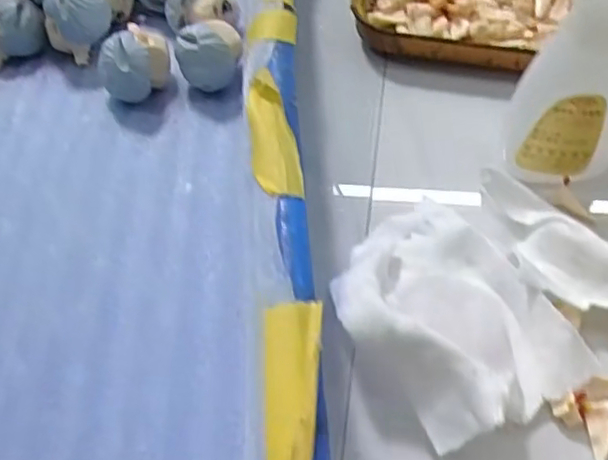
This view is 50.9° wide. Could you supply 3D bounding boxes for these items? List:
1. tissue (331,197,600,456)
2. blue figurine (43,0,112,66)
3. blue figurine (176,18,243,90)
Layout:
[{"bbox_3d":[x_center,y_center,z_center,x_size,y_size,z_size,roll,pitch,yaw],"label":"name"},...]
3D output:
[{"bbox_3d":[0.035,0.019,0.170,0.050,0.022,0.069,-24,54,-14],"label":"tissue"},{"bbox_3d":[-0.089,-0.085,0.250,0.025,0.027,0.026,-21,53,-12],"label":"blue figurine"},{"bbox_3d":[-0.034,-0.062,0.234,0.022,0.022,0.024,-9,52,-3],"label":"blue figurine"}]

